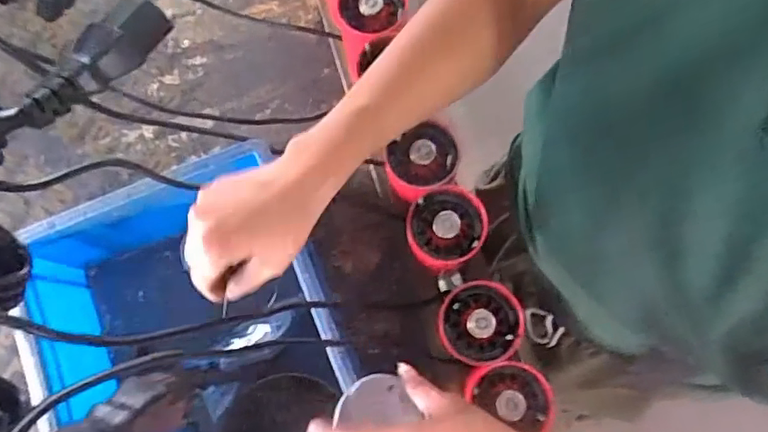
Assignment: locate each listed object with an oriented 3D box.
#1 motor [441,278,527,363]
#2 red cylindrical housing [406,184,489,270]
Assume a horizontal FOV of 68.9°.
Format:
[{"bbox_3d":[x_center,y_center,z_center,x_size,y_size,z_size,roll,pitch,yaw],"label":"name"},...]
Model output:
[{"bbox_3d":[0.095,0.103,0.546,0.077,0.042,0.077,-2,80,11],"label":"motor"},{"bbox_3d":[0.061,0.010,0.558,0.075,0.043,0.076,0,77,1],"label":"red cylindrical housing"}]

